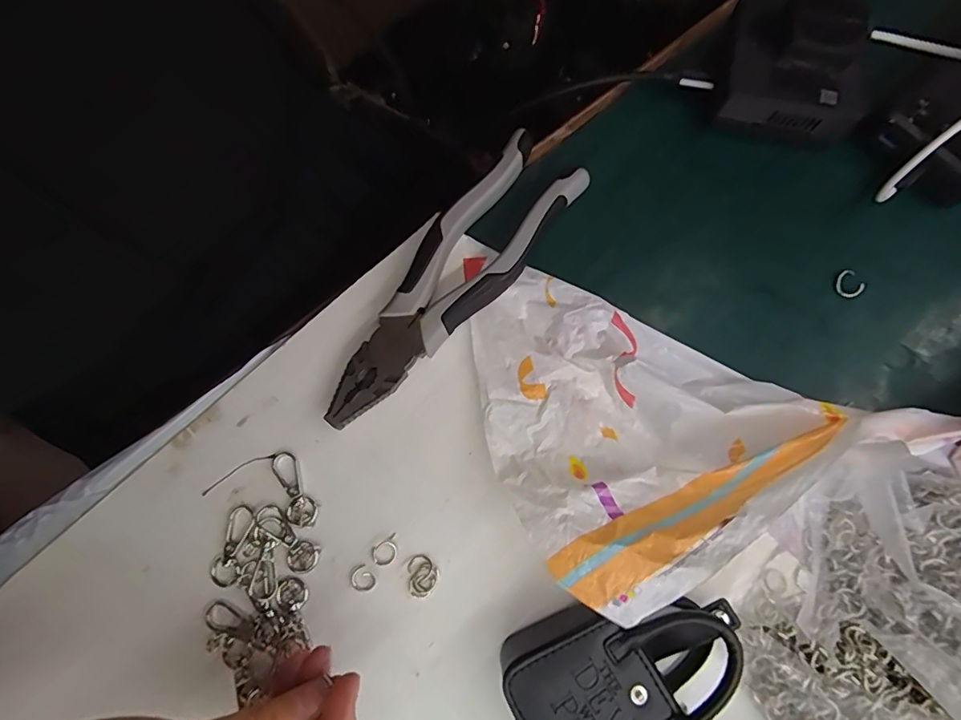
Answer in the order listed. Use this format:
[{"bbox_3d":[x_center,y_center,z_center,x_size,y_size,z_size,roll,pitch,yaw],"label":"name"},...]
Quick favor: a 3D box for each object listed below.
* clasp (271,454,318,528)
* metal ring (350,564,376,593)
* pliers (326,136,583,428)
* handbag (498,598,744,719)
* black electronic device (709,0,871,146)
[{"bbox_3d":[-0.100,0.069,0.259,0.016,0.004,0.041,-30,78,-6],"label":"clasp"},{"bbox_3d":[-0.061,0.113,0.250,0.013,0.004,0.012,-2,80,12],"label":"metal ring"},{"bbox_3d":[-0.018,-0.043,0.274,0.049,0.020,0.189,40,80,9],"label":"pliers"},{"bbox_3d":[0.068,0.146,0.223,0.102,0.038,0.076,-31,79,-7],"label":"handbag"},{"bbox_3d":[0.182,-0.170,0.284,0.083,0.046,0.068,17,77,4],"label":"black electronic device"}]

